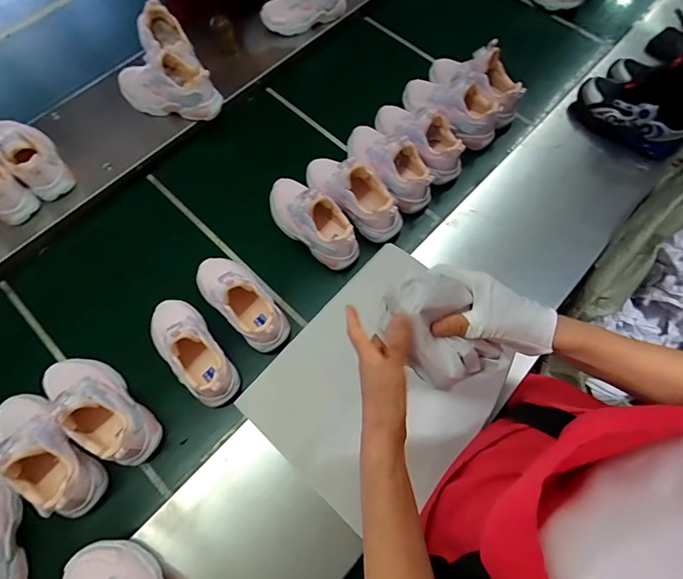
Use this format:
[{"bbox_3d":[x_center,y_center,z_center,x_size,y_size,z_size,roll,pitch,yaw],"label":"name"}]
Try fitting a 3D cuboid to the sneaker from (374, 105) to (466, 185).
[{"bbox_3d":[0.147,-0.300,0.755,0.080,0.086,0.204,-42,75,-15],"label":"sneaker"}]

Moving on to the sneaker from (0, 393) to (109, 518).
[{"bbox_3d":[-0.416,0.218,0.539,0.199,0.093,0.072,43,74,14],"label":"sneaker"}]

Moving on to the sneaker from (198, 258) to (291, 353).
[{"bbox_3d":[-0.163,0.008,0.637,0.080,0.116,0.191,-42,75,-15],"label":"sneaker"}]

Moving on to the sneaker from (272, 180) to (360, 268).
[{"bbox_3d":[-0.054,-0.129,0.689,0.085,0.102,0.203,-39,74,-15],"label":"sneaker"}]

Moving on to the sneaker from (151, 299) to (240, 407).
[{"bbox_3d":[-0.242,0.086,0.609,0.087,0.099,0.198,-37,73,-14],"label":"sneaker"}]

